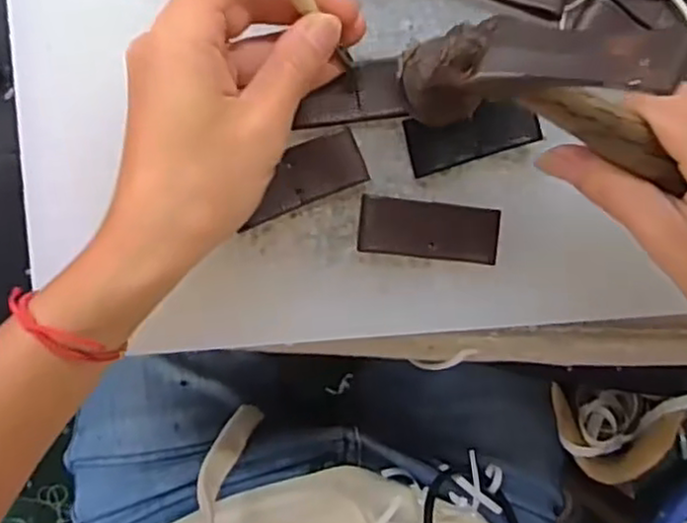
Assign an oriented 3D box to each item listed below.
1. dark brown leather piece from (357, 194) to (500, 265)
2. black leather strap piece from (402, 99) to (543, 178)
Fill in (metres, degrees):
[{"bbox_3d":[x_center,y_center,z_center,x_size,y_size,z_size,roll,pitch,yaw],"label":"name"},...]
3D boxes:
[{"bbox_3d":[0.039,-0.014,0.319,0.063,0.005,0.026,6,94,-8],"label":"dark brown leather piece"},{"bbox_3d":[0.058,-0.057,0.316,0.059,0.004,0.025,-16,107,-3],"label":"black leather strap piece"}]

